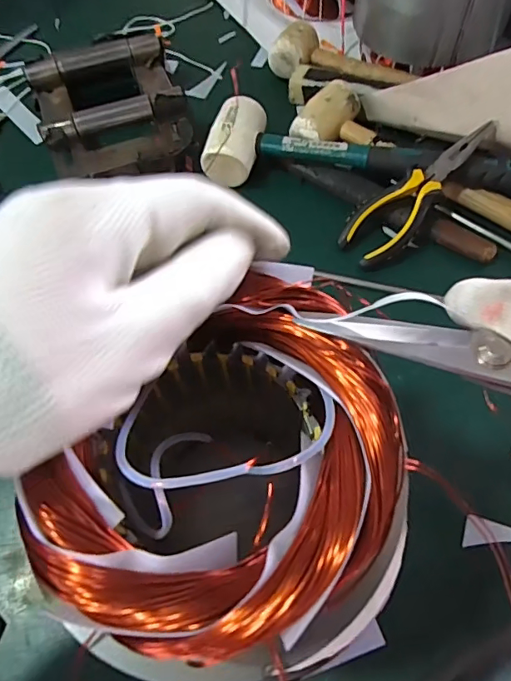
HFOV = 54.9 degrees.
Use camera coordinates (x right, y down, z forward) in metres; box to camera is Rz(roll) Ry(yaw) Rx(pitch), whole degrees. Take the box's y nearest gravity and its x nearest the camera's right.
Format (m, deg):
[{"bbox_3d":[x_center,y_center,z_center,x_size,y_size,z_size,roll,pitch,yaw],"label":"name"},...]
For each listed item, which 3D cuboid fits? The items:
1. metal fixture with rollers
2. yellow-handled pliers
[{"bbox_3d":[-0.145,-0.234,0.496,0.139,0.053,0.191,-16,64,-7],"label":"metal fixture with rollers"},{"bbox_3d":[0.139,-0.128,0.419,0.157,0.021,0.051,-45,69,3],"label":"yellow-handled pliers"}]

